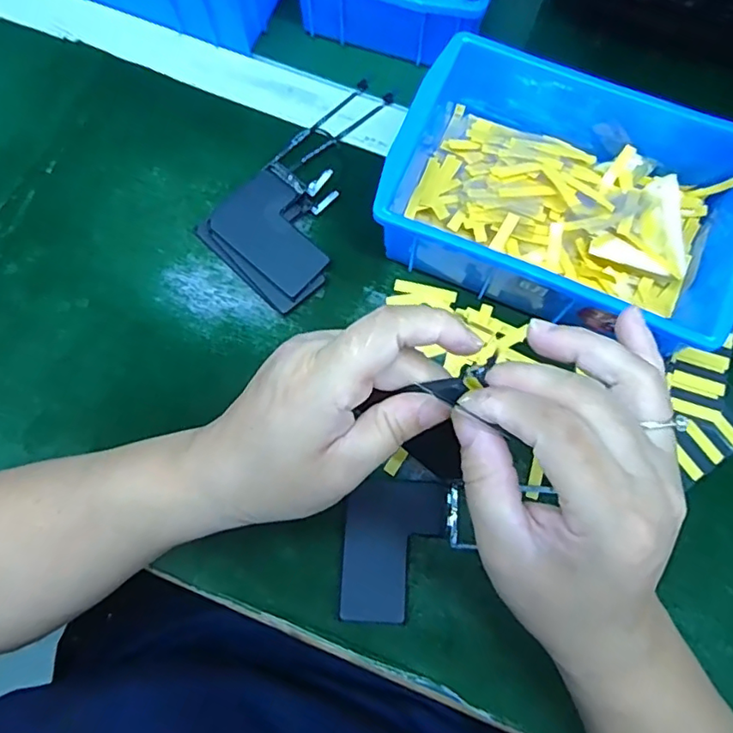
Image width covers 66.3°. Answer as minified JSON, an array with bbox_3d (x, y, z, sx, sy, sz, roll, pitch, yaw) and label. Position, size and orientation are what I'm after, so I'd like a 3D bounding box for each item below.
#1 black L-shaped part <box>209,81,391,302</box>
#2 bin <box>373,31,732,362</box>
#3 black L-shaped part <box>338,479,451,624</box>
[{"bbox_3d":[-0.026,-0.123,0.371,0.078,0.016,0.158,37,76,9],"label":"black L-shaped part"},{"bbox_3d":[0.120,-0.106,0.341,0.200,0.067,0.151,22,75,5],"label":"bin"},{"bbox_3d":[0.016,0.103,0.316,0.057,0.004,0.076,4,74,0],"label":"black L-shaped part"}]

